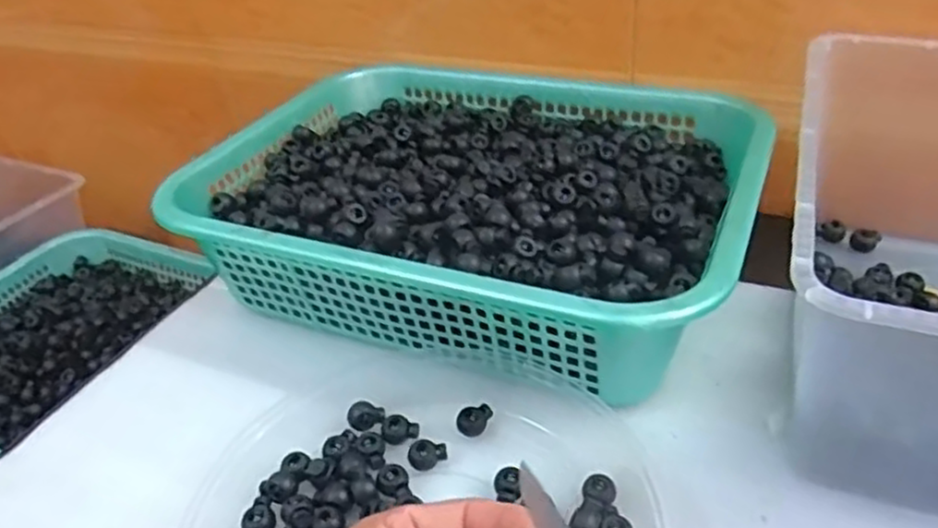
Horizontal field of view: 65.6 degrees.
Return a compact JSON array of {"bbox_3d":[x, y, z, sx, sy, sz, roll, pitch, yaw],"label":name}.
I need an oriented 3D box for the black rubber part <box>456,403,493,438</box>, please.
[{"bbox_3d":[0.004,0.093,0.437,0.016,0.010,0.020,21,45,32],"label":"black rubber part"}]

